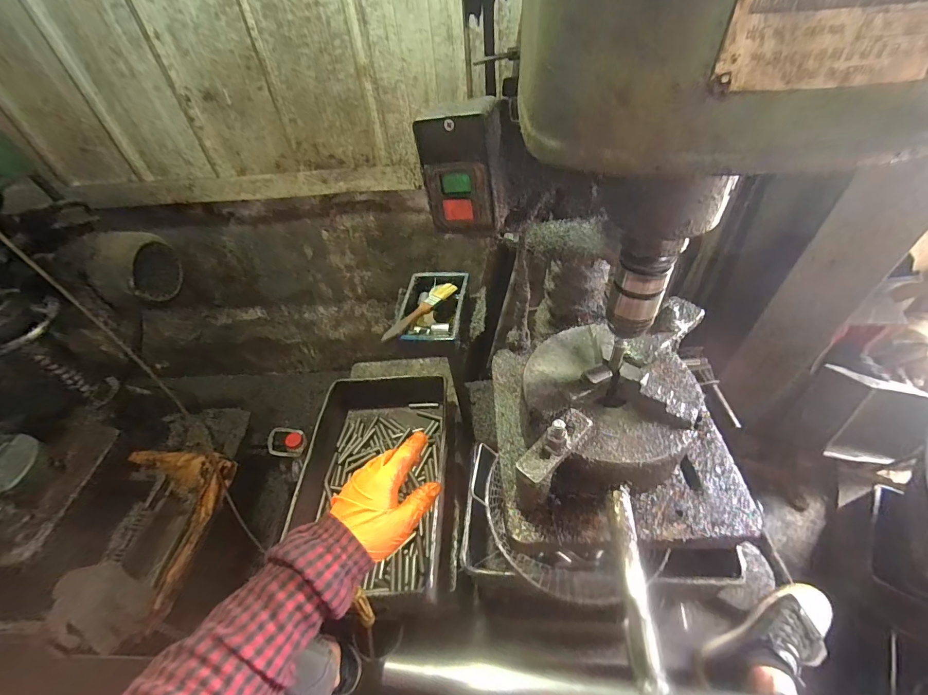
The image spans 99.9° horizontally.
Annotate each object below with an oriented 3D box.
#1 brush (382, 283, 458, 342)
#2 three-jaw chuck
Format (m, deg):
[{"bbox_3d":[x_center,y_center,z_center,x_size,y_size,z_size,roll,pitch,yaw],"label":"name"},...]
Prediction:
[{"bbox_3d":[-0.070,-0.058,0.599,0.032,0.013,0.152,27,56,26],"label":"brush"},{"bbox_3d":[0.161,0.059,0.443,0.182,0.105,0.180,-2,48,3],"label":"three-jaw chuck"}]

